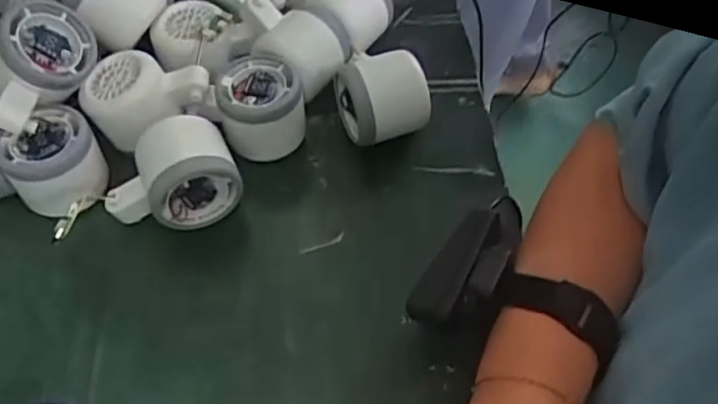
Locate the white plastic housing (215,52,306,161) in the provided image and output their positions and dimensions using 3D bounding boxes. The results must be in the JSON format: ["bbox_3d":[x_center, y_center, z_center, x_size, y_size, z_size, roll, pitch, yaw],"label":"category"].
[{"bbox_3d":[-0.069,-0.064,0.463,0.059,0.053,0.066,-14,54,-10],"label":"white plastic housing"}]

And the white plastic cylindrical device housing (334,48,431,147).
[{"bbox_3d":[0.016,-0.074,0.477,0.062,0.054,0.057,-8,53,-6],"label":"white plastic cylindrical device housing"}]

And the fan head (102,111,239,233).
[{"bbox_3d":[-0.123,-0.015,0.426,0.083,0.054,0.056,-25,57,-17],"label":"fan head"}]

